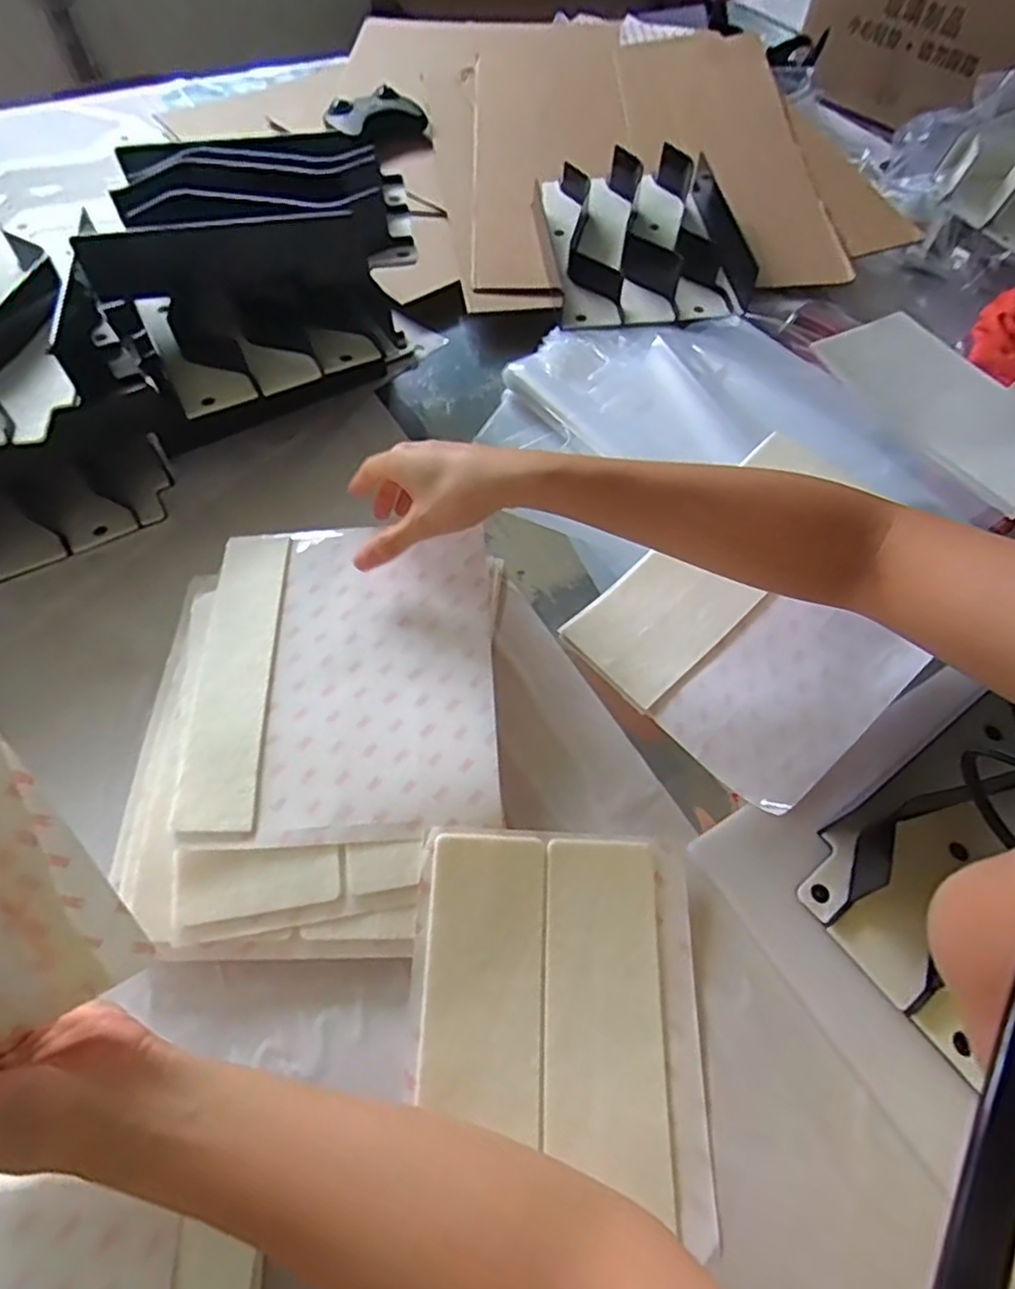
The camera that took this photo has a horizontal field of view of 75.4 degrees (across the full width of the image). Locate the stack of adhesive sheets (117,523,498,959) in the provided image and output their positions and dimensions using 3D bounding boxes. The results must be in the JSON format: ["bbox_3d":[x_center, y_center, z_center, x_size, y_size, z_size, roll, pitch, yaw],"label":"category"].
[{"bbox_3d":[-0.119,0.045,0.434,0.229,0.040,0.288,1,61,-1],"label":"stack of adhesive sheets"}]

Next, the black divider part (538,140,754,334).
[{"bbox_3d":[0.148,-0.445,0.698,0.196,0.035,0.257,-4,61,-4],"label":"black divider part"}]

